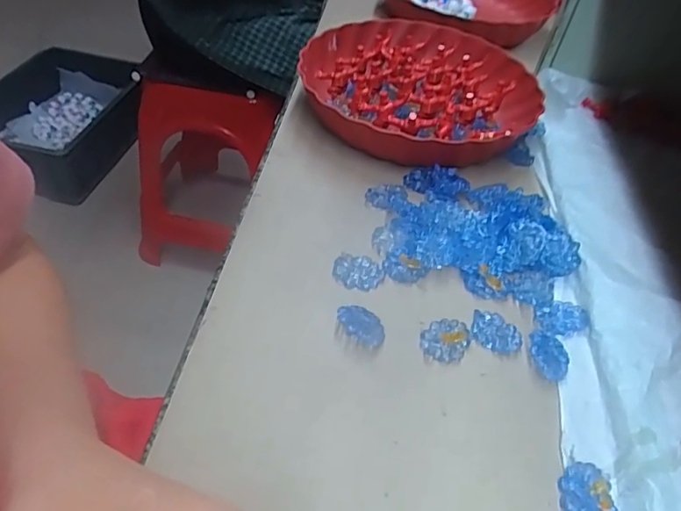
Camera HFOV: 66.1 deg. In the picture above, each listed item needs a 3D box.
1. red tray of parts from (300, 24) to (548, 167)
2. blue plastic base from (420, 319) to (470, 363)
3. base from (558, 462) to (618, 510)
[{"bbox_3d":[0.078,-0.170,0.553,0.241,0.062,0.225,24,48,14],"label":"red tray of parts"},{"bbox_3d":[0.073,0.058,0.362,0.030,0.005,0.033,4,46,-4],"label":"blue plastic base"},{"bbox_3d":[0.141,0.137,0.298,0.034,0.006,0.032,4,46,-4],"label":"base"}]

